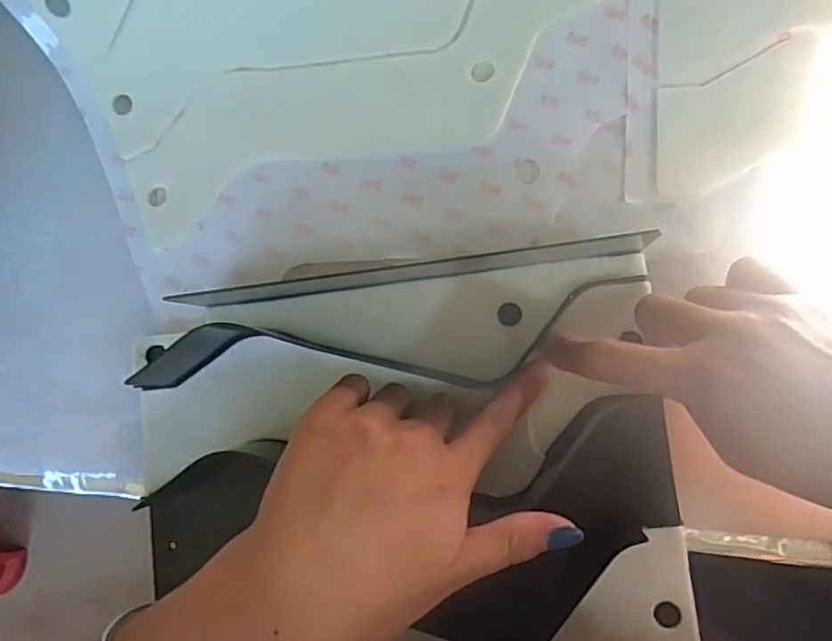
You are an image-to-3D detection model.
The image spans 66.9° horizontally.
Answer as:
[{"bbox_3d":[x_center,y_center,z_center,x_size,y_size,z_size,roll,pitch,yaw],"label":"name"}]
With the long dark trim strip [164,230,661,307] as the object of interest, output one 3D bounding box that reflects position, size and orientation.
[{"bbox_3d":[-0.003,-0.024,0.309,0.232,0.015,0.009,-7,85,8],"label":"long dark trim strip"}]

